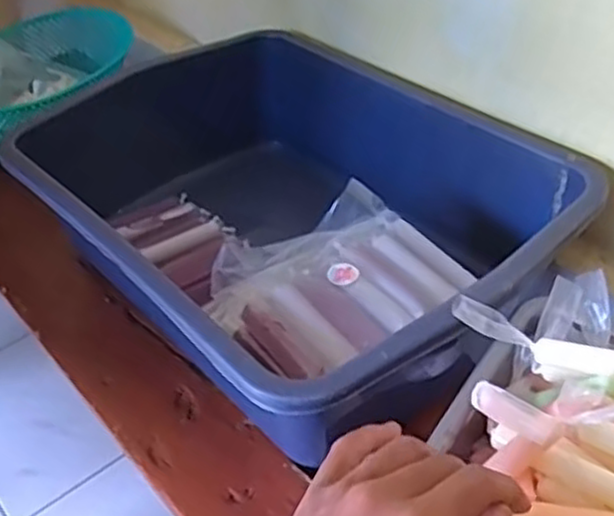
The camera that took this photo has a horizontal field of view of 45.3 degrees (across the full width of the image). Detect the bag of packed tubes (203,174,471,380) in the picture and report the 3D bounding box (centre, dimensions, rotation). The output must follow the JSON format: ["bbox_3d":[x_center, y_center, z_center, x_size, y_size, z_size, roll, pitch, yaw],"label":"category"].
[{"bbox_3d":[0.029,0.016,0.590,0.187,0.049,0.136,-33,48,-27],"label":"bag of packed tubes"}]

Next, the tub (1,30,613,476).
[{"bbox_3d":[-0.009,-0.034,0.702,0.379,0.156,0.519,-34,48,-28],"label":"tub"}]

